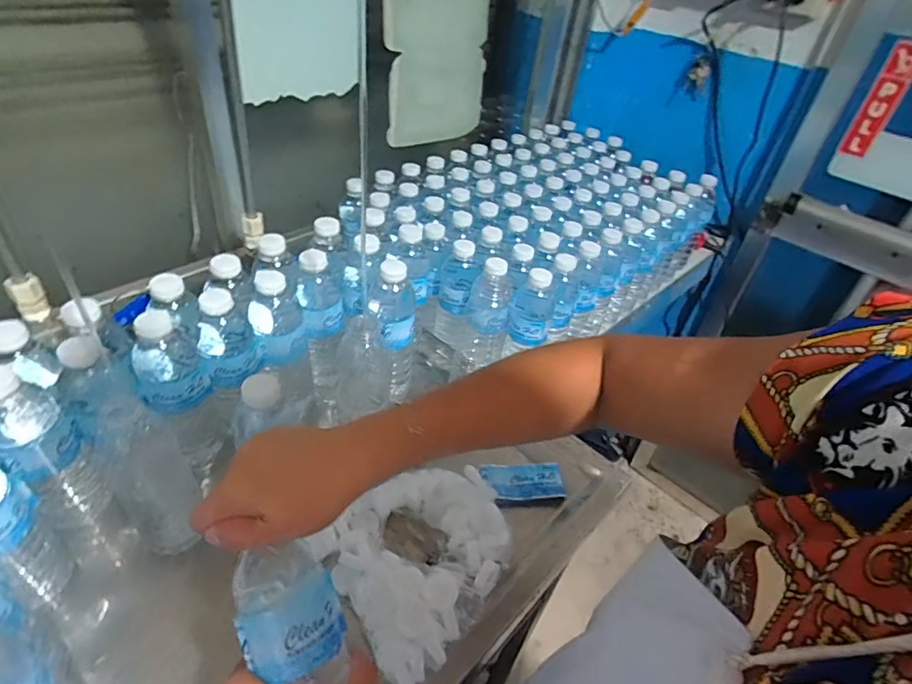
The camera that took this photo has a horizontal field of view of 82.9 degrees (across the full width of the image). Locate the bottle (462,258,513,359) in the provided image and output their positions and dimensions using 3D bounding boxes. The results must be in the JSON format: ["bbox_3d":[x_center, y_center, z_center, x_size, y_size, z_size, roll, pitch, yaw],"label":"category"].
[{"bbox_3d":[0.047,-0.051,0.752,0.059,0.149,0.067,9,40,2],"label":"bottle"}]

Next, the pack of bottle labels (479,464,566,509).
[{"bbox_3d":[0.083,0.174,0.639,0.098,0.020,0.056,-2,41,-11],"label":"pack of bottle labels"}]

